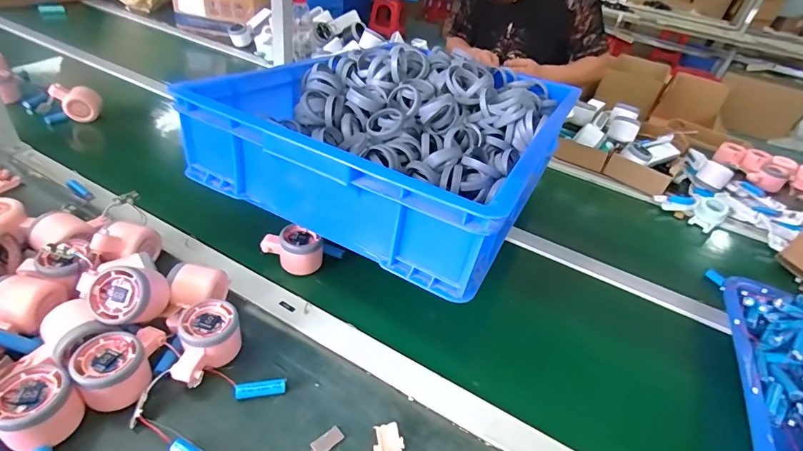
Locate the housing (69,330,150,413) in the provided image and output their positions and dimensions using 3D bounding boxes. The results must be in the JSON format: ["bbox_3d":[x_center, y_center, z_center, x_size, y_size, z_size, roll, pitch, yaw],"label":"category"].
[{"bbox_3d":[-0.278,0.143,0.406,0.055,0.050,0.060,-19,46,-30],"label":"housing"}]

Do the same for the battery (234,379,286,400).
[{"bbox_3d":[-0.146,0.172,0.436,0.049,0.016,0.013,-6,41,-17],"label":"battery"}]

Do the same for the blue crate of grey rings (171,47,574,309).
[{"bbox_3d":[0.024,-0.165,0.650,0.389,0.122,0.540,24,39,18],"label":"blue crate of grey rings"}]

